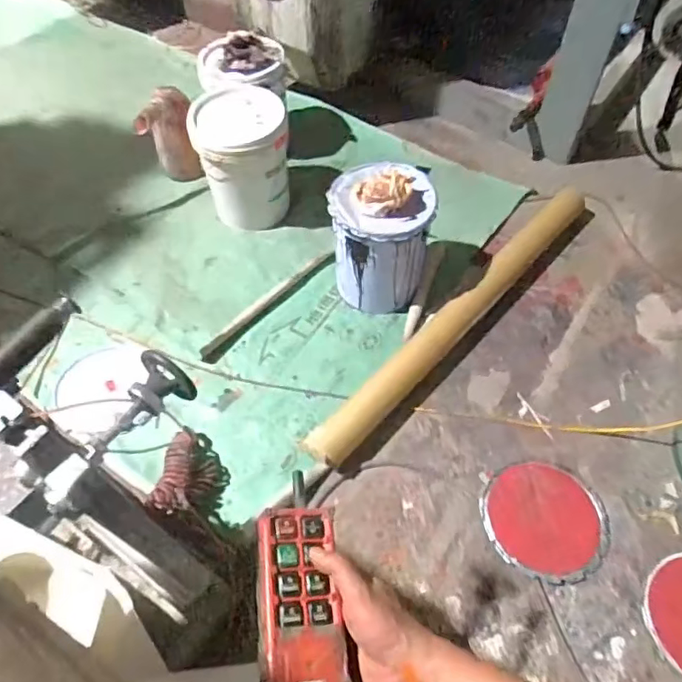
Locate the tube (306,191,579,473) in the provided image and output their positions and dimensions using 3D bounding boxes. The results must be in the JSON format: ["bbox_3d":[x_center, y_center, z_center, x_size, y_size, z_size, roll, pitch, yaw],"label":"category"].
[{"bbox_3d":[0.366,-0.101,1.652,0.112,0.111,1.245,39,69,22],"label":"tube"}]

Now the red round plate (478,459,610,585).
[{"bbox_3d":[0.520,0.451,1.421,0.306,0.019,0.288,0,58,0],"label":"red round plate"}]

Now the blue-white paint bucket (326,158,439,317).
[{"bbox_3d":[0.118,-0.301,1.661,0.290,0.408,0.272,-1,60,2],"label":"blue-white paint bucket"}]

